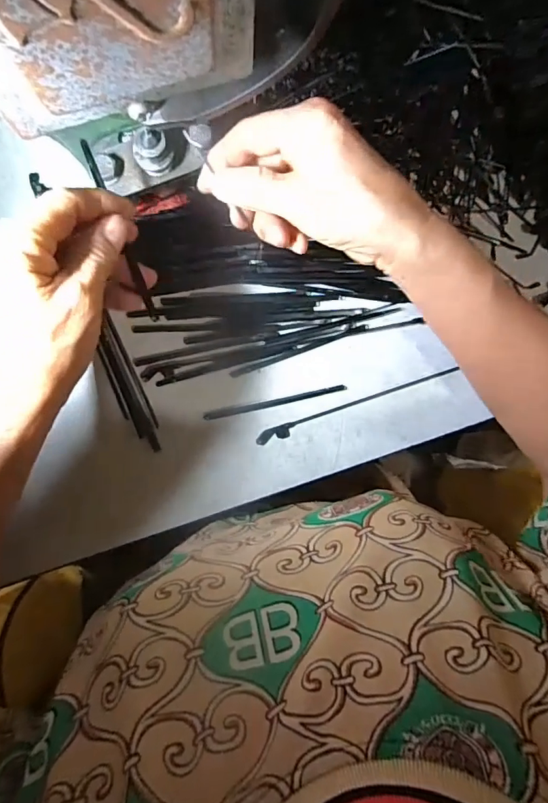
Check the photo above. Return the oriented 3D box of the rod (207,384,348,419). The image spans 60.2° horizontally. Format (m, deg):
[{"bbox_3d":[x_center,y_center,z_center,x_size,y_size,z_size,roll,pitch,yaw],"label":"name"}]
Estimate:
[{"bbox_3d":[0.001,-0.001,0.335,0.101,0.004,0.006,-13,95,-4],"label":"rod"}]

